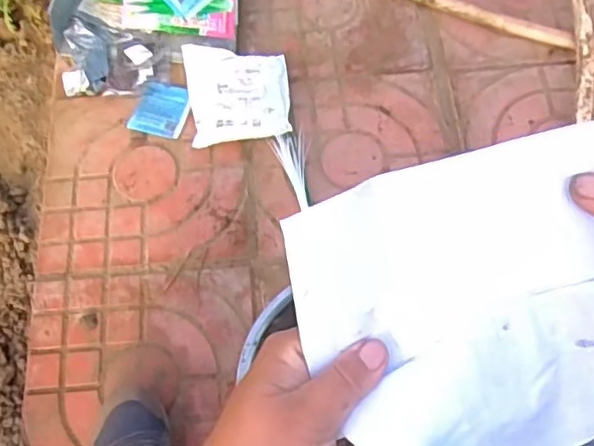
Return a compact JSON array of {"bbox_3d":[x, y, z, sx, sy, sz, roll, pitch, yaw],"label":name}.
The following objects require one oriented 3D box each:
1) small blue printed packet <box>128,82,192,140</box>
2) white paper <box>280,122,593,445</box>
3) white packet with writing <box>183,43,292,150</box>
[{"bbox_3d":[-0.204,-0.172,0.911,0.079,0.004,0.087,13,70,7],"label":"small blue printed packet"},{"bbox_3d":[0.104,0.051,0.307,0.182,0.042,0.177,-21,89,-6],"label":"white paper"},{"bbox_3d":[-0.090,-0.198,0.912,0.151,0.029,0.172,-6,68,0],"label":"white packet with writing"}]

